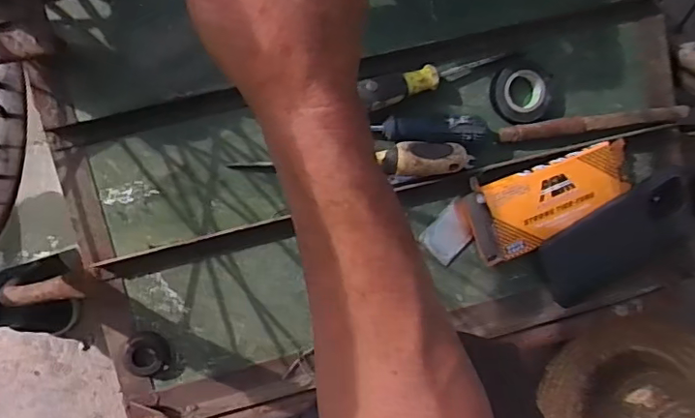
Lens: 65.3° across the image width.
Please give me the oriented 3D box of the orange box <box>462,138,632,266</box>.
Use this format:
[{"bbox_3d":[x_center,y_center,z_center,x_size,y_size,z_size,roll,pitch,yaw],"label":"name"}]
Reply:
[{"bbox_3d":[0.195,-0.008,0.509,0.160,0.030,0.073,-19,87,-6],"label":"orange box"}]

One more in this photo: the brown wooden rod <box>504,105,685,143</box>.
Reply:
[{"bbox_3d":[0.236,-0.082,0.514,0.186,0.014,0.015,-8,86,-5],"label":"brown wooden rod"}]

